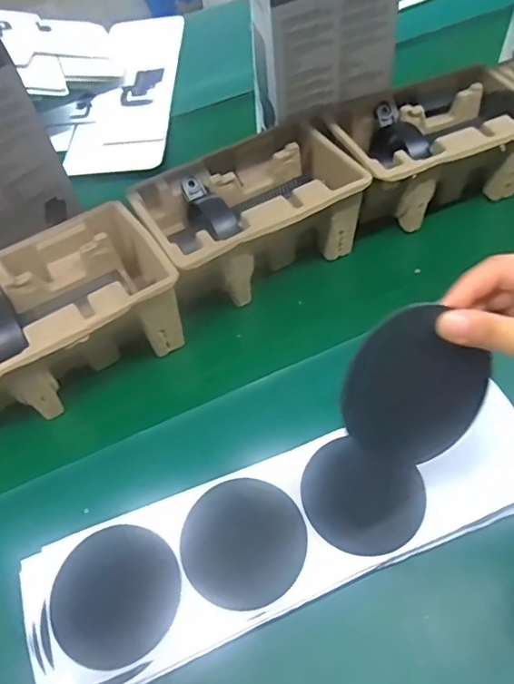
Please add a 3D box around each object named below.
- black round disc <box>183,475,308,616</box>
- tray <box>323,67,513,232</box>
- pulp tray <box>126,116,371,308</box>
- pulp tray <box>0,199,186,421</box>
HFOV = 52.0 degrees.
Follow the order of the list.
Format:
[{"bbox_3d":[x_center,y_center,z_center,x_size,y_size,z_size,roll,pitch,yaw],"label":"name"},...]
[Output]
[{"bbox_3d":[-0.011,0.152,0.403,0.091,0.013,0.091,-1,55,1],"label":"black round disc"},{"bbox_3d":[0.203,-0.229,0.631,0.231,0.102,0.154,-17,56,-10],"label":"tray"},{"bbox_3d":[-0.009,-0.139,0.587,0.225,0.096,0.141,-26,58,-16],"label":"pulp tray"},{"bbox_3d":[-0.200,-0.023,0.526,0.224,0.104,0.141,-30,59,-18],"label":"pulp tray"}]

